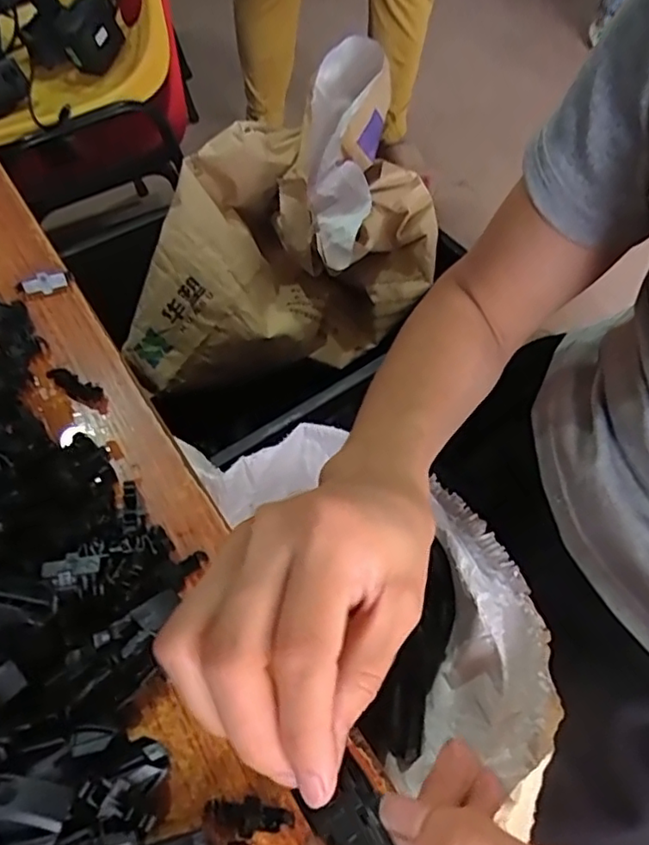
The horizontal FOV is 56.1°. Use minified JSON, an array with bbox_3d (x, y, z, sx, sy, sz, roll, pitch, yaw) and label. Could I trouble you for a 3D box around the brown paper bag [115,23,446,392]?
[{"bbox_3d":[-0.071,-0.267,0.832,0.435,0.266,0.275,-13,57,-11],"label":"brown paper bag"}]

